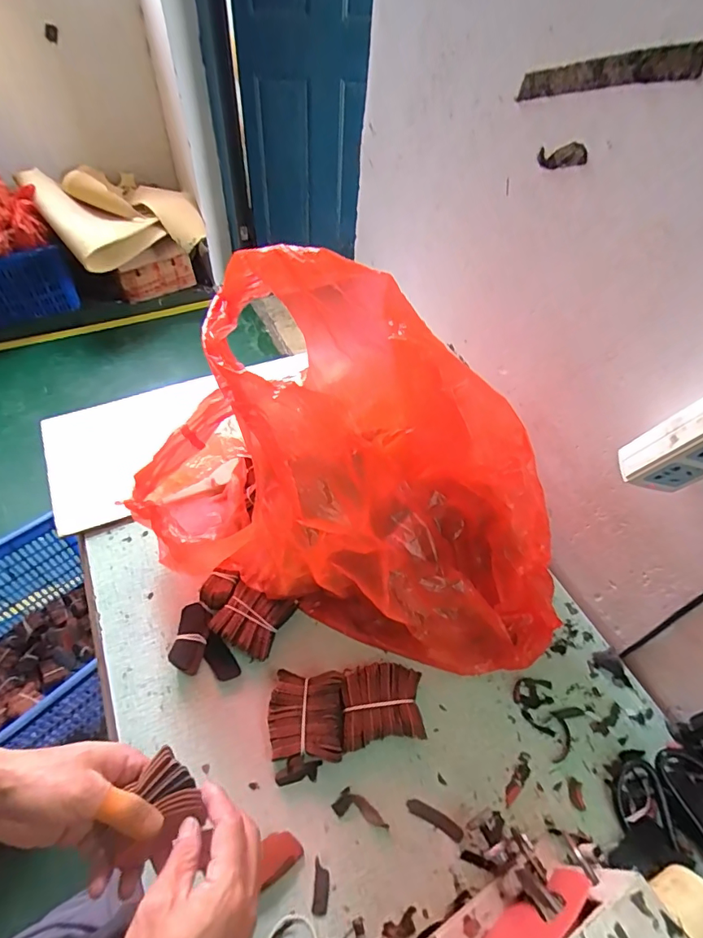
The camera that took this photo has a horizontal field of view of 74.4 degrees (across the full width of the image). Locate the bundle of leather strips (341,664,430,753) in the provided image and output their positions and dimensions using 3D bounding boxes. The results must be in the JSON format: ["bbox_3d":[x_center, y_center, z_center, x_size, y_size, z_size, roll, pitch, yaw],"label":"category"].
[{"bbox_3d":[0.031,0.250,0.492,0.083,0.036,0.074,-4,53,-5],"label":"bundle of leather strips"}]

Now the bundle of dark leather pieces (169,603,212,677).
[{"bbox_3d":[-0.179,0.189,0.518,0.034,0.019,0.070,6,53,2],"label":"bundle of dark leather pieces"}]

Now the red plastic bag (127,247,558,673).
[{"bbox_3d":[0.017,0.012,0.498,0.440,0.332,0.245,11,53,6],"label":"red plastic bag"}]

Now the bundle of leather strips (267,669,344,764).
[{"bbox_3d":[-0.046,0.249,0.469,0.074,0.041,0.076,3,53,0],"label":"bundle of leather strips"}]

